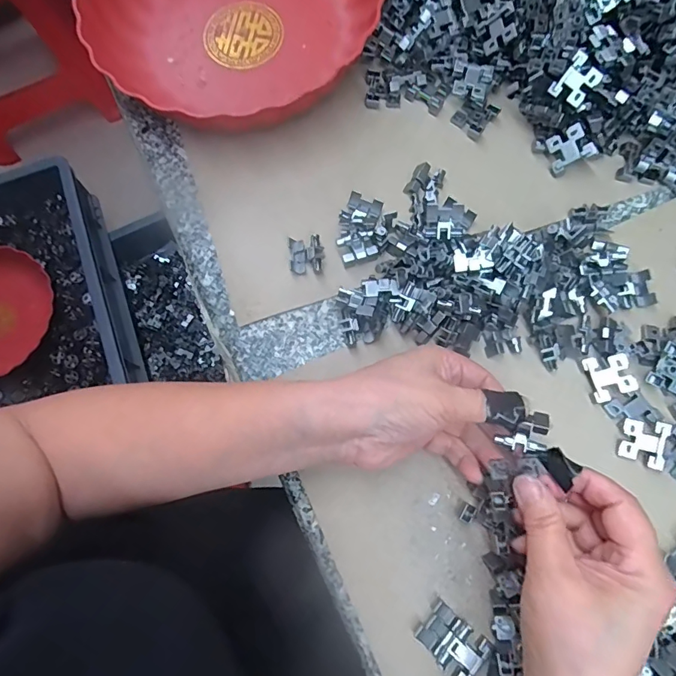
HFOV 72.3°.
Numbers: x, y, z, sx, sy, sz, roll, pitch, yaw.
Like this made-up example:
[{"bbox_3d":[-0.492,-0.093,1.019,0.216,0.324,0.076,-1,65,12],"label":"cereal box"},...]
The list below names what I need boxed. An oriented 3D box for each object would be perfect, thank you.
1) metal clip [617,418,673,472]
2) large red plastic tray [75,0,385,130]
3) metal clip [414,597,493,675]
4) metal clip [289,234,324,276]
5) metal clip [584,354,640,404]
[{"bbox_3d":[0.213,0.073,0.322,0.027,0.005,0.031,12,87,24],"label":"metal clip"},{"bbox_3d":[-0.092,-0.290,0.397,0.239,0.050,0.228,-35,78,-7],"label":"large red plastic tray"},{"bbox_3d":[0.073,0.195,0.295,0.043,0.009,0.031,38,80,9],"label":"metal clip"},{"bbox_3d":[-0.025,-0.065,0.361,0.026,0.006,0.029,-4,76,0],"label":"metal clip"},{"bbox_3d":[0.195,0.028,0.333,0.028,0.008,0.031,-19,77,17],"label":"metal clip"}]

